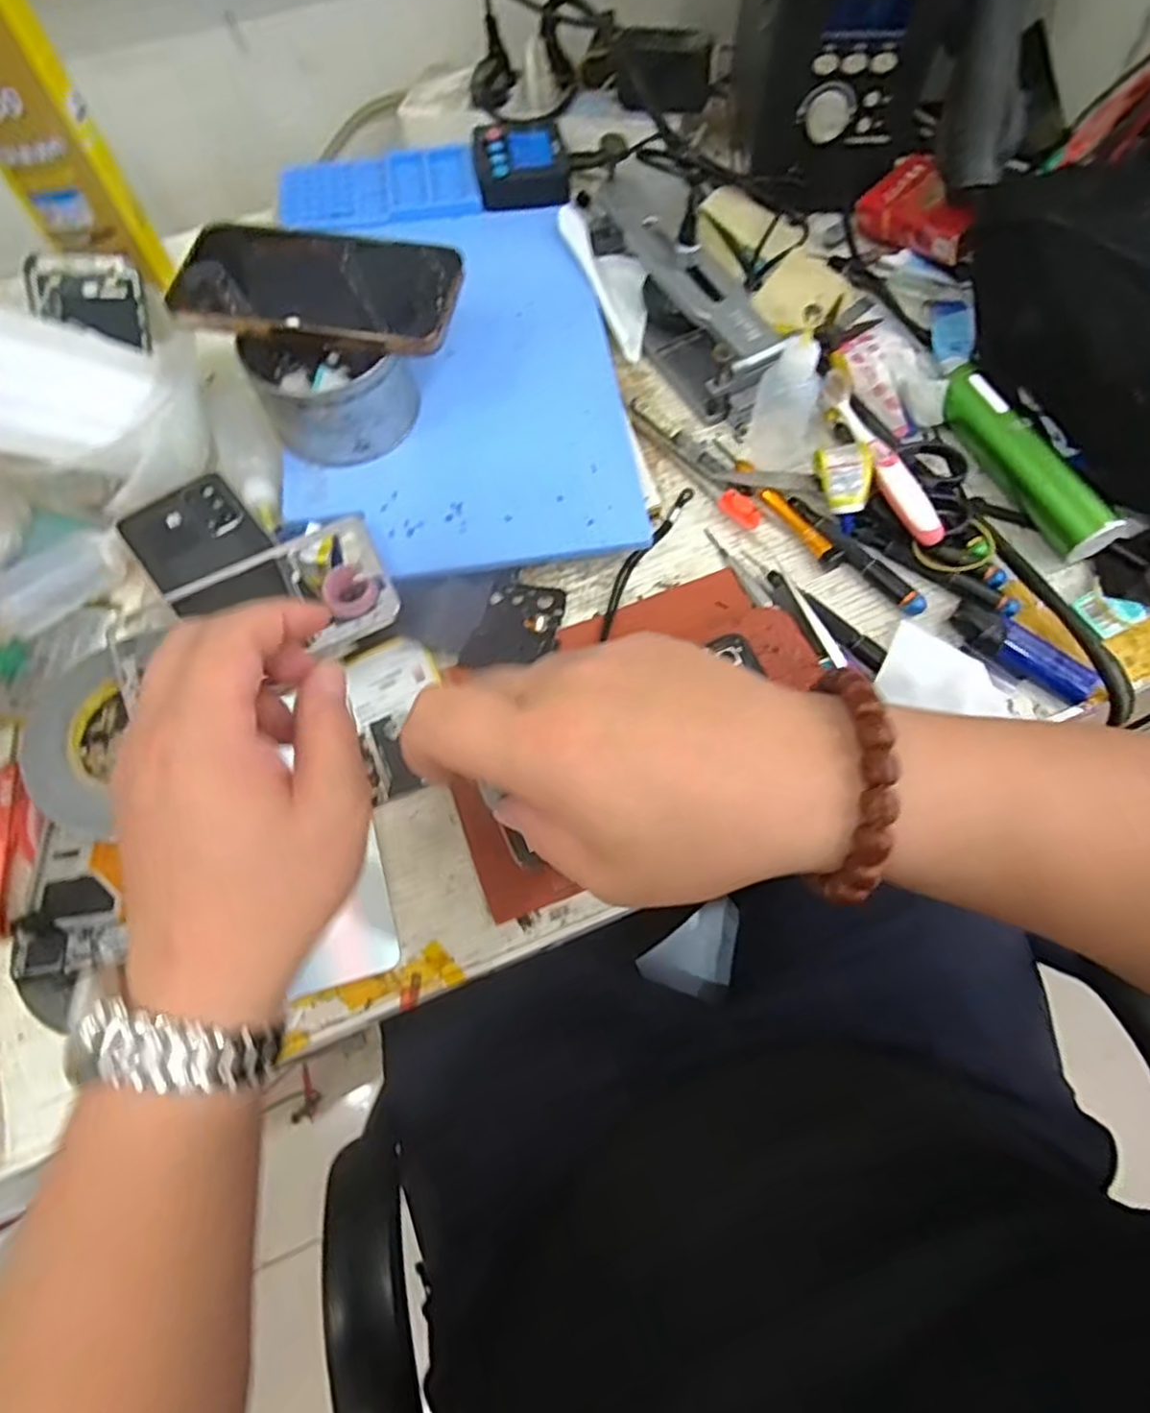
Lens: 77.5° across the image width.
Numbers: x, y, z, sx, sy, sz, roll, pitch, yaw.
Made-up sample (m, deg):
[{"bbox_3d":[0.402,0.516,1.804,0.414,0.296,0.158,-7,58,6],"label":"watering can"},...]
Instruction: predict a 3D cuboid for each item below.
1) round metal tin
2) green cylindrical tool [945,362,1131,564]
[{"bbox_3d":[-0.148,-0.204,0.442,0.090,0.057,0.091,0,68,1],"label":"round metal tin"},{"bbox_3d":[0.279,-0.157,0.443,0.027,0.028,0.146,-26,69,-9],"label":"green cylindrical tool"}]

